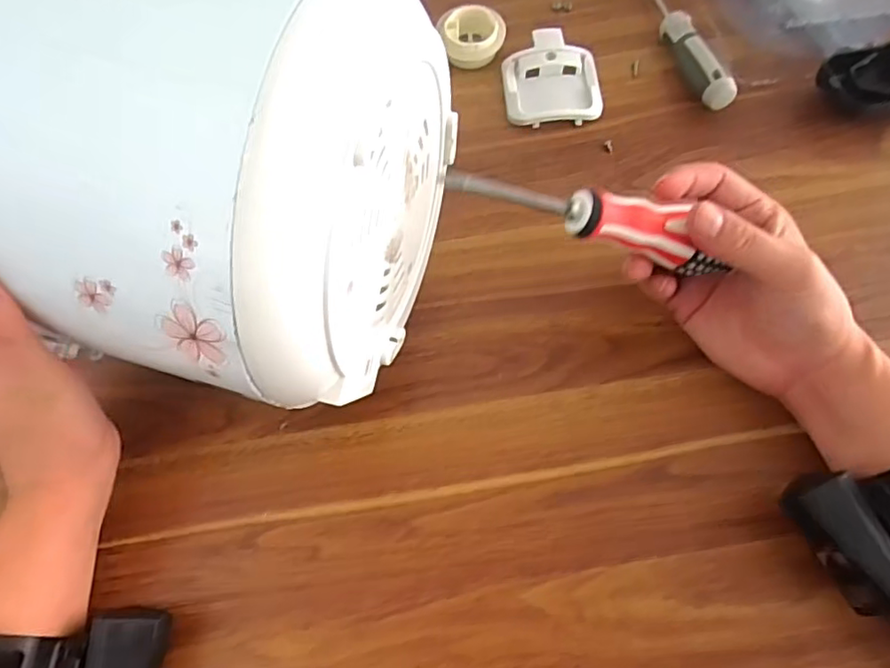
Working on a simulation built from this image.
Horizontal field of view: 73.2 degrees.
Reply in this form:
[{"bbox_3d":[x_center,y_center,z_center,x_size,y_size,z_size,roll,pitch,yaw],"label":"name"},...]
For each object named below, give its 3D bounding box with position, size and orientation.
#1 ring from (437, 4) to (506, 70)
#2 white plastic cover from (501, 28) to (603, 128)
[{"bbox_3d":[0.022,-0.235,0.477,0.049,0.025,0.044,-7,67,-1],"label":"ring"},{"bbox_3d":[0.082,-0.197,0.461,0.072,0.021,0.076,-4,67,1],"label":"white plastic cover"}]

